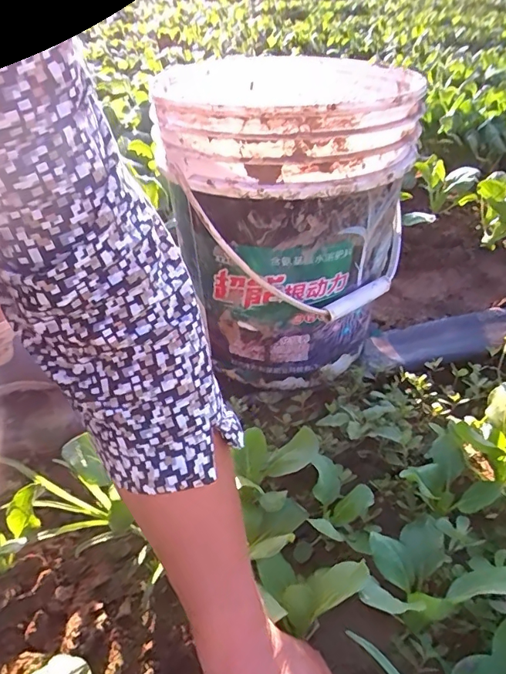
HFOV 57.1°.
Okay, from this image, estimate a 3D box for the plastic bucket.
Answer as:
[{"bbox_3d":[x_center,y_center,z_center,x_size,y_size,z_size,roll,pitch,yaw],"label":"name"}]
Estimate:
[{"bbox_3d":[0.034,-0.165,0.624,0.290,0.339,0.308,-2,41,1],"label":"plastic bucket"}]

